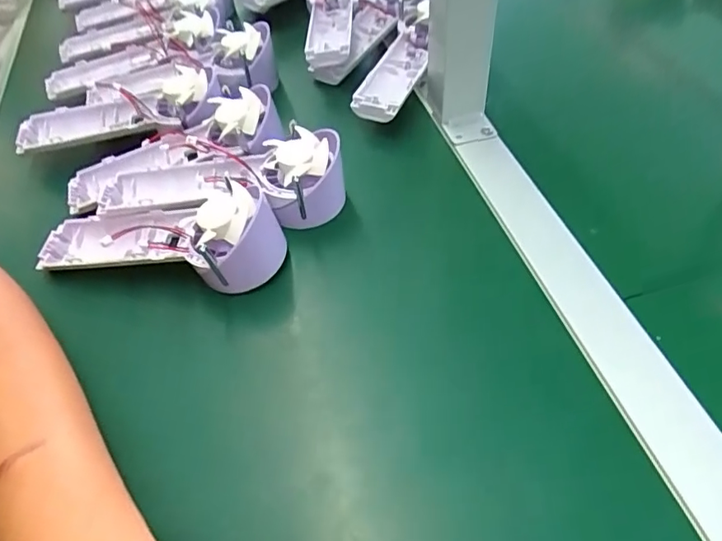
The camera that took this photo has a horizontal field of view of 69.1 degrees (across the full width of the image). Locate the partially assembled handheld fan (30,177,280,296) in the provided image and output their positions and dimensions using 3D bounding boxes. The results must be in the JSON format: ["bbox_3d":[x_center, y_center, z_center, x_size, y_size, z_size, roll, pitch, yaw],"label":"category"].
[{"bbox_3d":[-0.141,-0.026,0.357,0.179,0.049,0.063,6,52,11],"label":"partially assembled handheld fan"}]

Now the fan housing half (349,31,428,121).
[{"bbox_3d":[0.033,-0.177,0.478,0.042,0.030,0.123,12,53,15],"label":"fan housing half"}]

